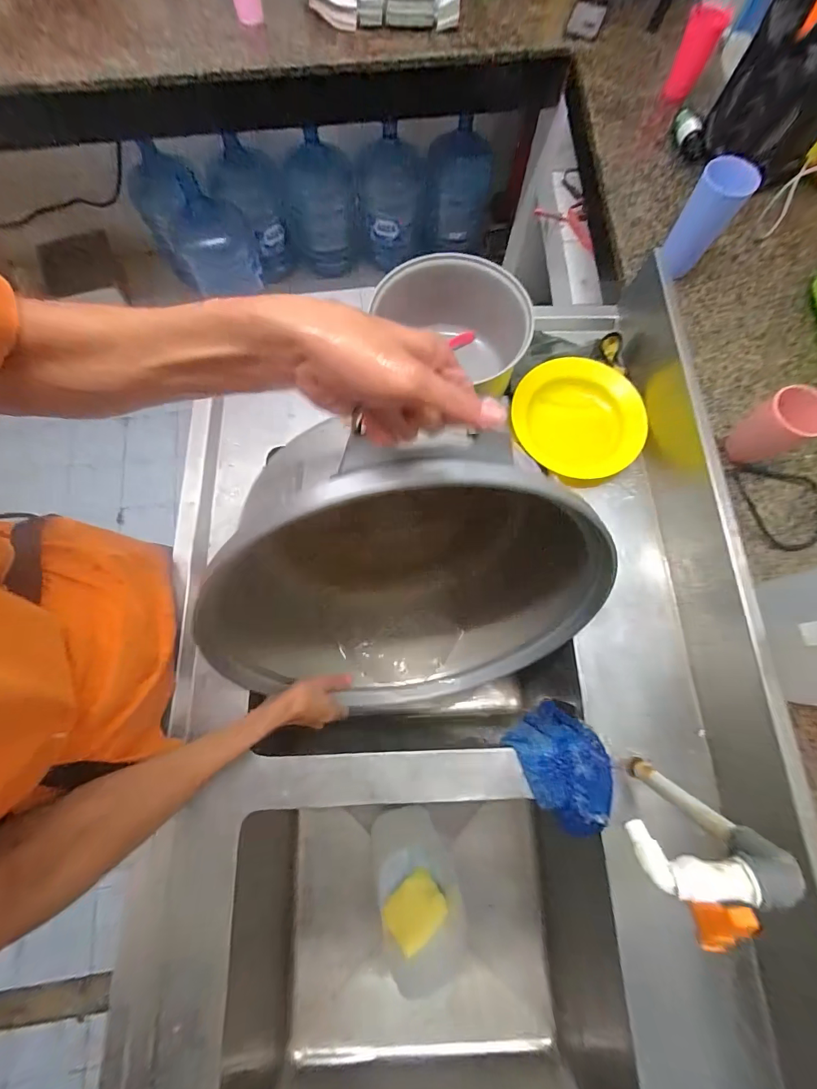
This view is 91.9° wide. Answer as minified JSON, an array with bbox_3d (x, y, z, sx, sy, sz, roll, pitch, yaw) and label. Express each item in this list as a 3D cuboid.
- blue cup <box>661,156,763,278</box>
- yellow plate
[{"bbox_3d":[0.476,-0.516,0.654,0.076,0.172,0.082,0,74,-1],"label":"blue cup"},{"bbox_3d":[0.278,-0.212,0.649,0.203,0.025,0.189,-1,86,17],"label":"yellow plate"}]

